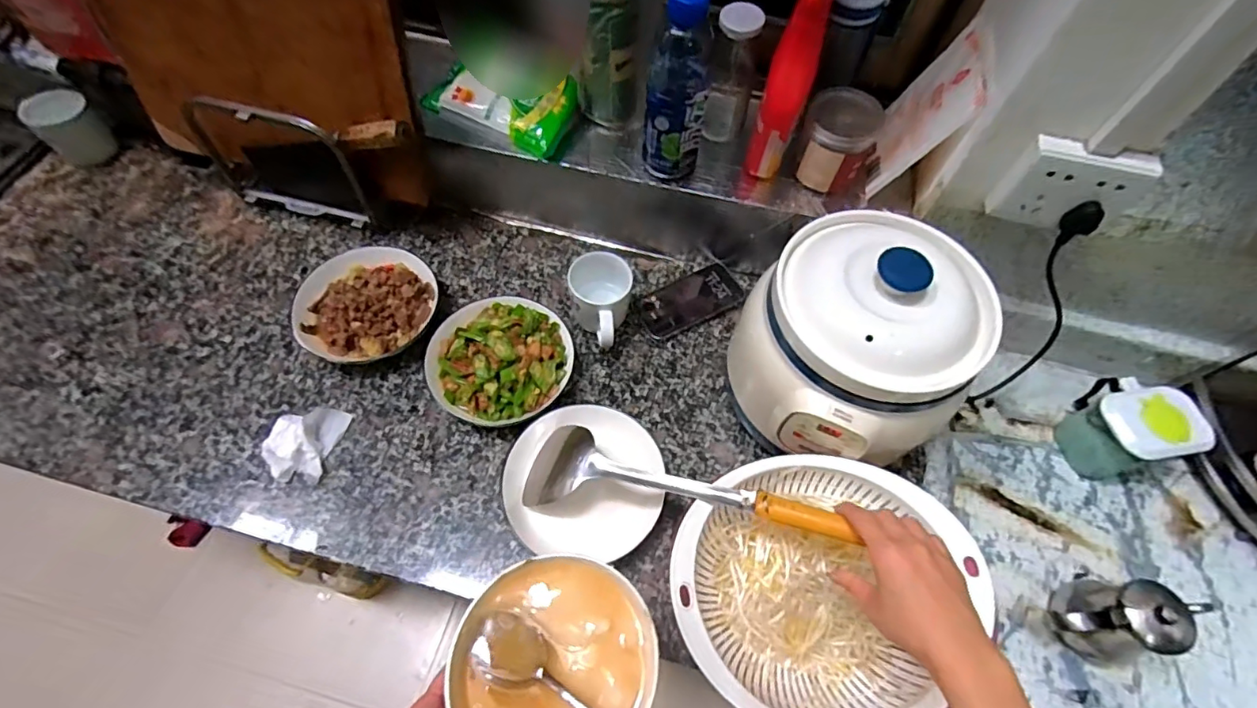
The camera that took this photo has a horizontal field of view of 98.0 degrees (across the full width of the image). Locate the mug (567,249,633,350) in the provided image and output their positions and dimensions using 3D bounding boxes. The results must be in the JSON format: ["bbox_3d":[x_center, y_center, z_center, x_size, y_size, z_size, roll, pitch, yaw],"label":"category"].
[{"bbox_3d":[-0.032,-0.060,0.697,0.073,0.084,0.110,-9,61,-9],"label":"mug"}]

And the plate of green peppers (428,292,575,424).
[{"bbox_3d":[-0.156,0.001,0.672,0.168,0.058,0.167,2,61,-3],"label":"plate of green peppers"}]

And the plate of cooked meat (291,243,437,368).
[{"bbox_3d":[-0.341,-0.066,0.712,0.170,0.035,0.170,2,61,-3],"label":"plate of cooked meat"}]

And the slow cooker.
[{"bbox_3d":[0.235,0.000,0.589,0.218,0.245,0.221,-26,65,-17],"label":"slow cooker"}]

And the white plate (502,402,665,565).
[{"bbox_3d":[-0.048,0.138,0.607,0.167,0.046,0.160,2,61,-3],"label":"white plate"}]

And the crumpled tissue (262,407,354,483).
[{"bbox_3d":[-0.373,0.099,0.623,0.072,0.021,0.088,13,61,3],"label":"crumpled tissue"}]

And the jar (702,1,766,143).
[{"bbox_3d":[0.123,-0.336,0.664,0.048,0.167,0.053,19,61,7],"label":"jar"}]

